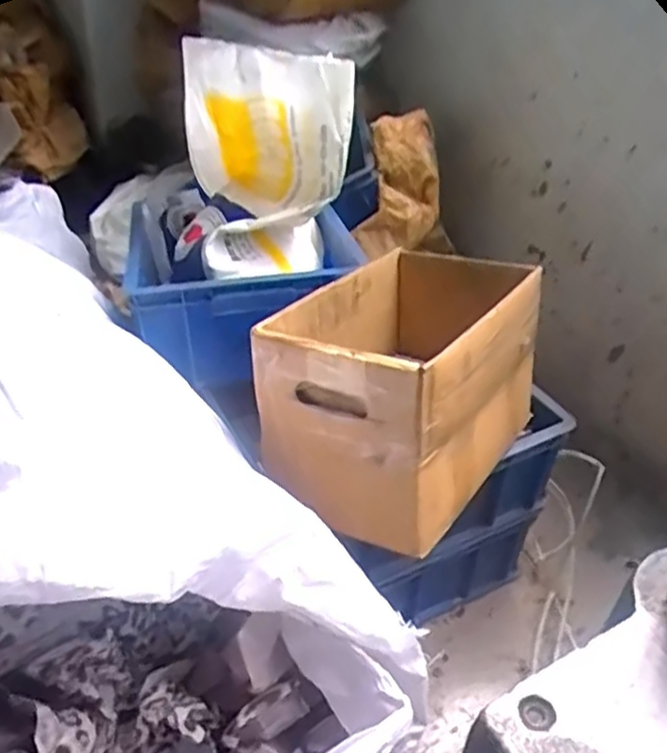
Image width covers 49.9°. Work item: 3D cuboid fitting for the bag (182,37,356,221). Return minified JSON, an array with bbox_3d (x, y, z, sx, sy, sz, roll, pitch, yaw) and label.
[{"bbox_3d":[-0.090,-0.310,0.927,0.236,0.202,0.105,32,46,32],"label":"bag"}]

